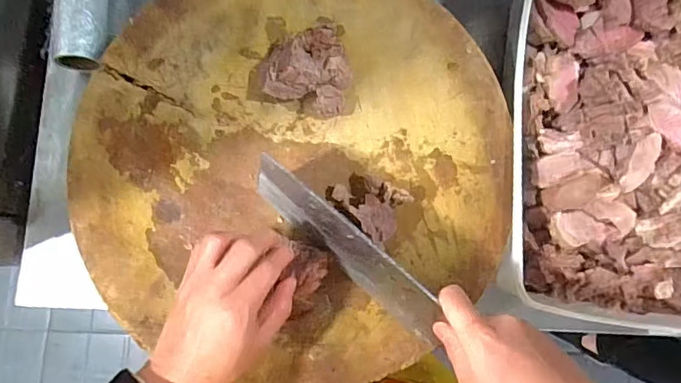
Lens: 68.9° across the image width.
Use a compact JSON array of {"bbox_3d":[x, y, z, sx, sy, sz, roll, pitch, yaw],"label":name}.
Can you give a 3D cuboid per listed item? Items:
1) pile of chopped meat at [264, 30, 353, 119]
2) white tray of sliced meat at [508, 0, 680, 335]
[{"bbox_3d":[-0.028,-0.121,0.467,0.085,0.039,0.084,0,84,-2],"label":"pile of chopped meat"},{"bbox_3d":[0.302,-0.066,0.502,0.271,0.081,0.397,2,83,-2],"label":"white tray of sliced meat"}]

